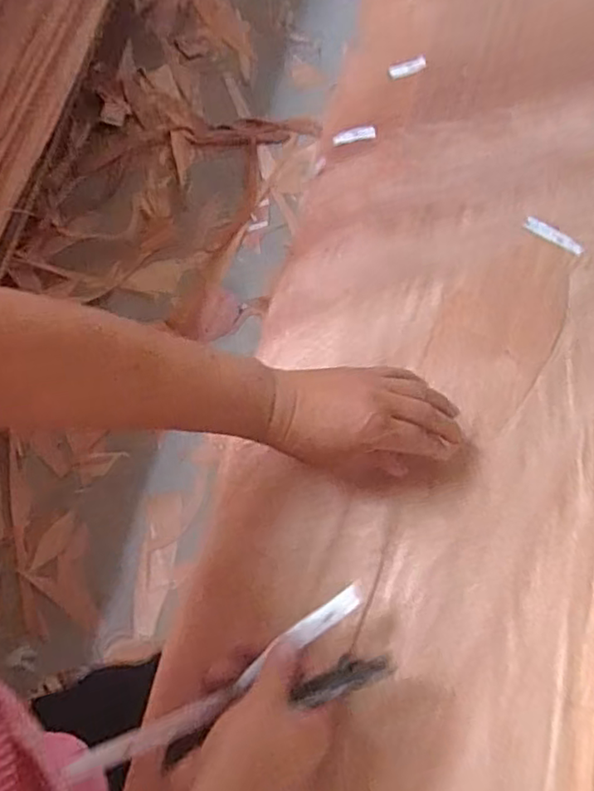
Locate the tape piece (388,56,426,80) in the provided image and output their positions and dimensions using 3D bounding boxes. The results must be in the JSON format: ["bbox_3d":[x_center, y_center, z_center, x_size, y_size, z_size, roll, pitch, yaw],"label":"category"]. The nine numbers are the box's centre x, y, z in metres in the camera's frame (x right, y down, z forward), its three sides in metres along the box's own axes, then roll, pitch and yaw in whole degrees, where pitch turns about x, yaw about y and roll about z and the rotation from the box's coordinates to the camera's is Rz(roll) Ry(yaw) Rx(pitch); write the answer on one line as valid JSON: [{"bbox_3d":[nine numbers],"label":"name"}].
[{"bbox_3d":[0.112,-0.334,0.643,0.039,0.004,0.017,-20,84,3],"label":"tape piece"}]

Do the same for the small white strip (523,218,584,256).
[{"bbox_3d":[0.227,-0.141,0.554,0.054,0.004,0.013,34,71,11],"label":"small white strip"}]

